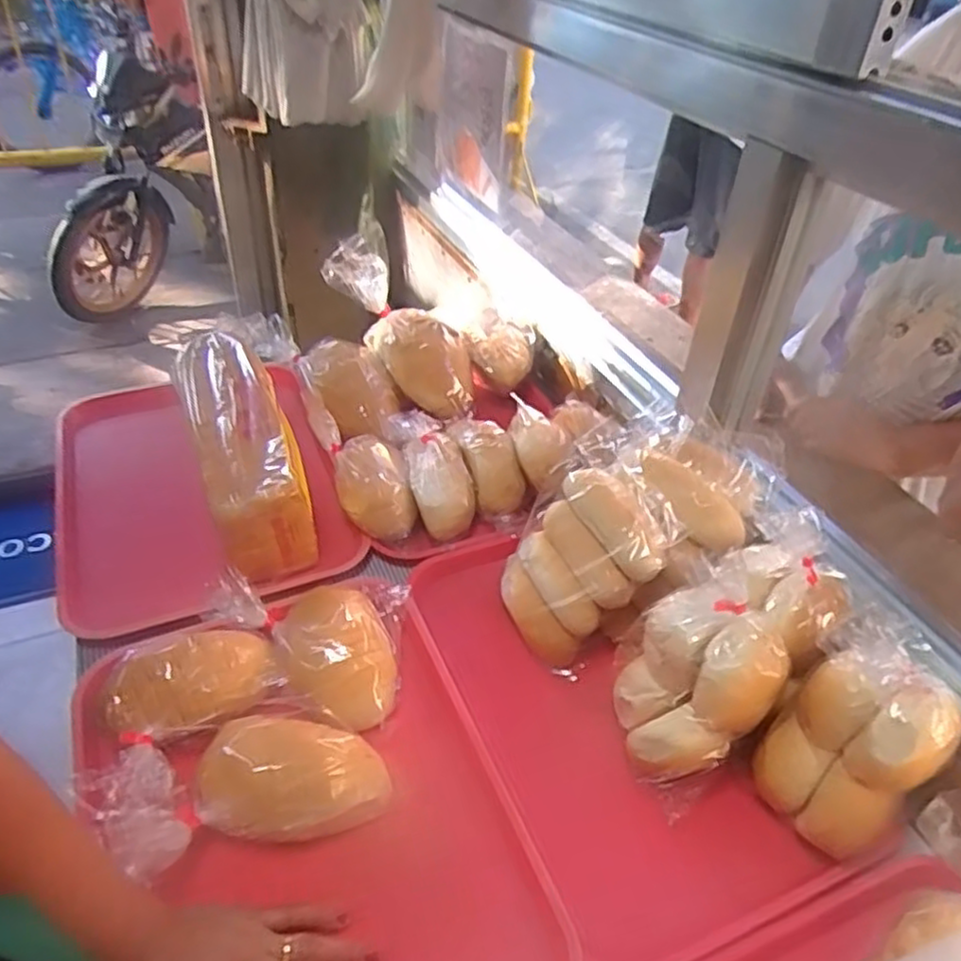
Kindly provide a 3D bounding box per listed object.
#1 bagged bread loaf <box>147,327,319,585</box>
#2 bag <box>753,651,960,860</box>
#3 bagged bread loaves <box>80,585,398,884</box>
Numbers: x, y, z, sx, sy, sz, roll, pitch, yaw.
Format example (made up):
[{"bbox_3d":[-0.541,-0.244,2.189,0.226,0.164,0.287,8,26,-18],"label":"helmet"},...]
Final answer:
[{"bbox_3d":[-0.267,-0.038,0.815,0.096,0.110,0.307,-15,43,-21],"label":"bagged bread loaf"},{"bbox_3d":[0.280,0.194,0.547,0.065,0.172,0.101,-6,35,-45],"label":"bag"},{"bbox_3d":[-0.184,0.189,0.598,0.239,0.078,0.207,-12,42,-18],"label":"bagged bread loaves"}]

